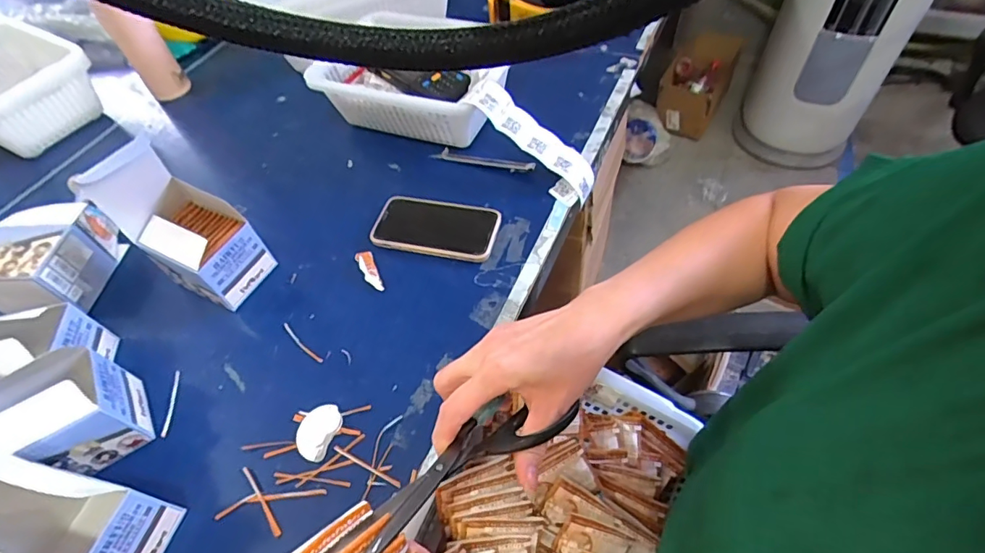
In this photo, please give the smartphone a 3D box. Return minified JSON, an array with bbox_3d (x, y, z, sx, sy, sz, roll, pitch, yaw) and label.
[{"bbox_3d":[-0.069,-0.060,0.609,0.148,0.011,0.080,10,56,12],"label":"smartphone"}]

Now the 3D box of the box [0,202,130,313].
[{"bbox_3d":[-0.530,-0.017,0.588,0.114,0.077,0.130,-2,54,4],"label":"box"}]

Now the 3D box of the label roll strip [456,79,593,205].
[{"bbox_3d":[0.050,-0.167,0.626,0.196,0.024,0.064,41,62,-9],"label":"label roll strip"}]

